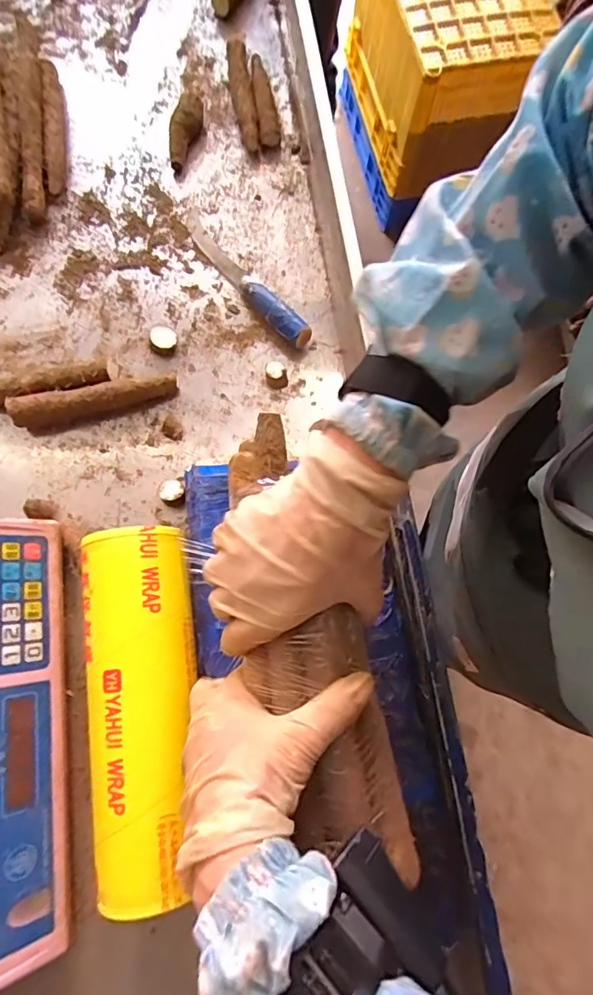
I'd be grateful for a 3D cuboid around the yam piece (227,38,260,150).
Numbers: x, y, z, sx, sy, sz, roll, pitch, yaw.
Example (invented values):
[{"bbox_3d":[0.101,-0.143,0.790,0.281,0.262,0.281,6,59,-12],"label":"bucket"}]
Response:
[{"bbox_3d":[-0.066,-0.488,0.603,0.023,0.022,0.161,-8,74,-3],"label":"yam piece"}]

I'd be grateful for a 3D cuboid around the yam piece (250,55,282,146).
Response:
[{"bbox_3d":[-0.042,-0.487,0.605,0.023,0.025,0.140,-9,74,-3],"label":"yam piece"}]

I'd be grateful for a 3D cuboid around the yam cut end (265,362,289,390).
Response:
[{"bbox_3d":[-0.020,-0.126,0.513,0.022,0.018,0.023,0,74,-1],"label":"yam cut end"}]

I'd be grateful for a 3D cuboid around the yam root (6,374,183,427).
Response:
[{"bbox_3d":[-0.199,-0.098,0.498,0.158,0.033,0.030,-14,75,-5],"label":"yam root"}]

